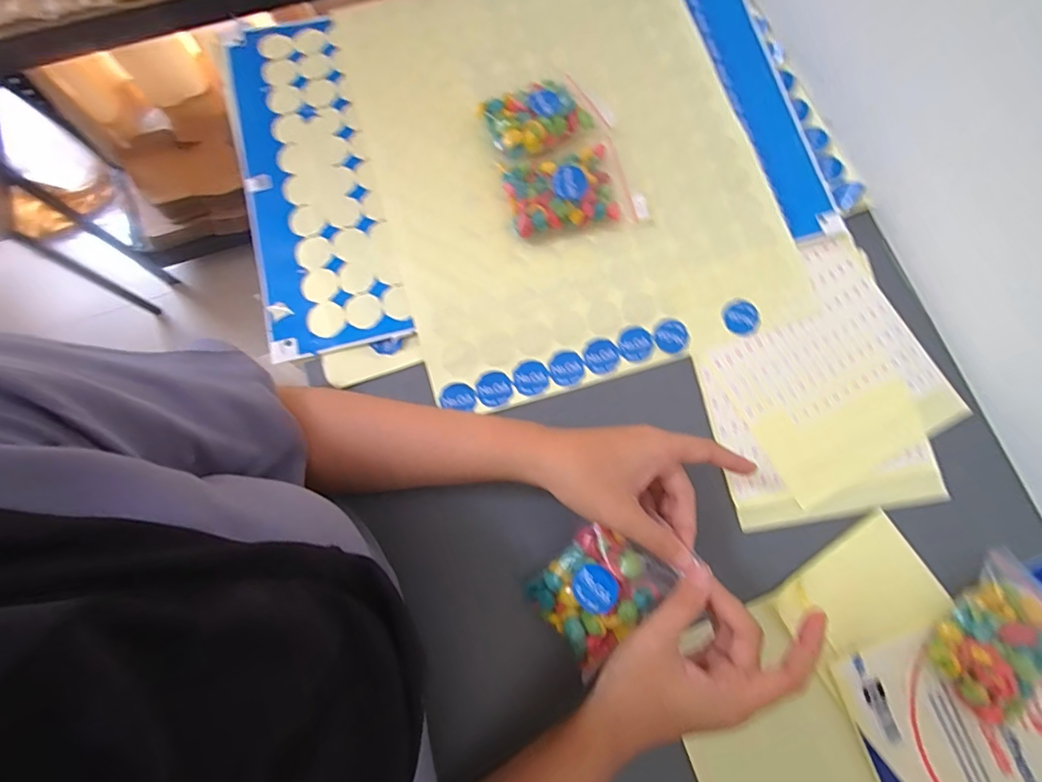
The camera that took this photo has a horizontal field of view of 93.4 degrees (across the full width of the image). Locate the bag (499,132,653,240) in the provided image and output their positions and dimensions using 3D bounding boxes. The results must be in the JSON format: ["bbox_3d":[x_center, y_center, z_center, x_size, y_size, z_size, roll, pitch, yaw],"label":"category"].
[{"bbox_3d":[0.045,-0.171,0.404,0.114,0.026,0.078,-14,79,-4],"label":"bag"}]

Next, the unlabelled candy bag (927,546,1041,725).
[{"bbox_3d":[0.339,0.172,0.339,0.109,0.024,0.074,-35,81,-8],"label":"unlabelled candy bag"}]

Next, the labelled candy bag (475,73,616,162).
[{"bbox_3d":[0.020,-0.234,0.417,0.101,0.027,0.064,-27,80,-7],"label":"labelled candy bag"}]

